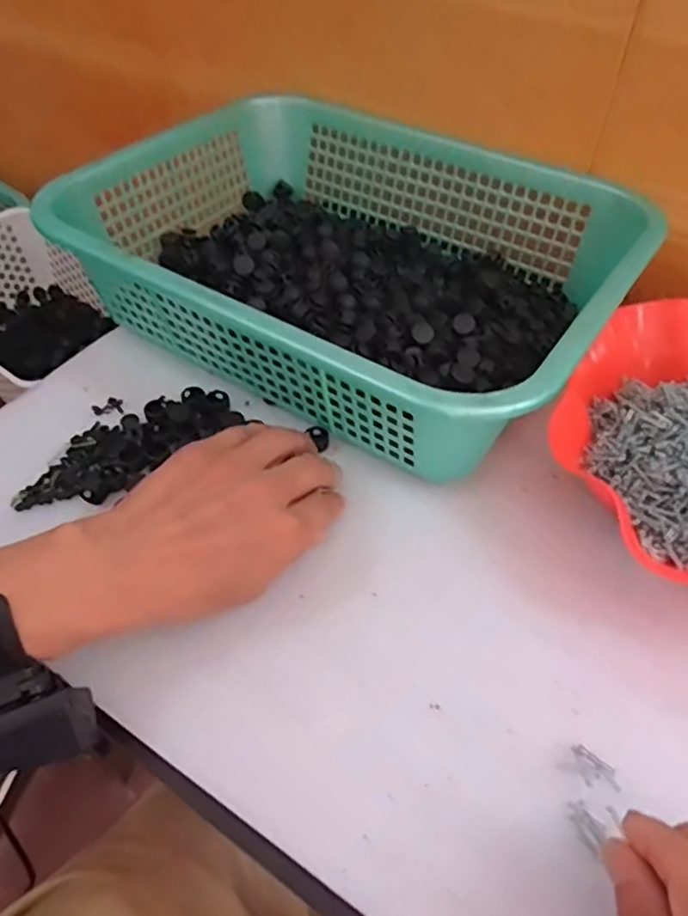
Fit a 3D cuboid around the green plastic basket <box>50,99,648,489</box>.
[{"bbox_3d":[0.005,-0.153,0.499,0.390,0.098,0.297,27,56,21],"label":"green plastic basket"}]

